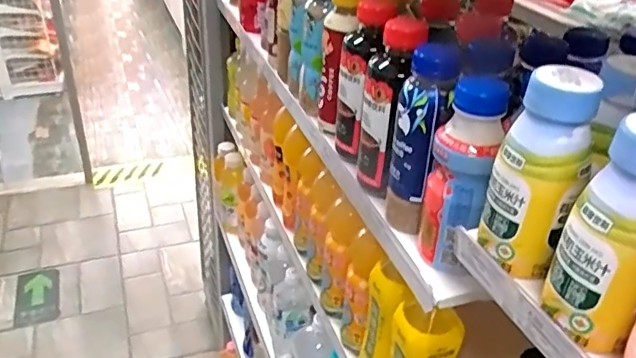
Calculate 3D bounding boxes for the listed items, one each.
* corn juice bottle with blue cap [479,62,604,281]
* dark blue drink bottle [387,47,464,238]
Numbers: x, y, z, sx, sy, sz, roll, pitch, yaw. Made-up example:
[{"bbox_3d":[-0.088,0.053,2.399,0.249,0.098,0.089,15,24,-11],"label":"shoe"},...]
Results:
[{"bbox_3d":[0.136,-0.004,0.352,0.051,0.122,0.046,20,36,25],"label":"corn juice bottle with blue cap"},{"bbox_3d":[0.090,-0.031,0.502,0.048,0.162,0.052,10,33,11],"label":"dark blue drink bottle"}]

